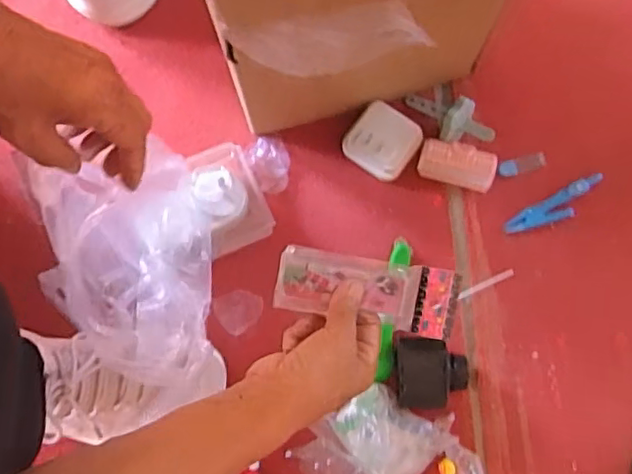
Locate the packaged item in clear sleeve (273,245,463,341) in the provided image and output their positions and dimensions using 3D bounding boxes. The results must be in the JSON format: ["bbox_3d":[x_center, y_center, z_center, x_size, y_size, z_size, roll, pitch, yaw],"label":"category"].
[{"bbox_3d":[0.037,0.039,0.431,0.128,0.006,0.048,11,93,2],"label":"packaged item in clear sleeve"}]

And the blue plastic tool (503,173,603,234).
[{"bbox_3d":[0.230,-0.029,0.570,0.105,0.007,0.026,-28,81,-5],"label":"blue plastic tool"}]

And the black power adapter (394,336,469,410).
[{"bbox_3d":[0.101,0.121,0.526,0.062,0.028,0.060,3,80,0],"label":"black power adapter"}]

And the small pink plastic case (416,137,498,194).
[{"bbox_3d":[0.133,-0.068,0.565,0.070,0.028,0.033,18,80,3],"label":"small pink plastic case"}]

